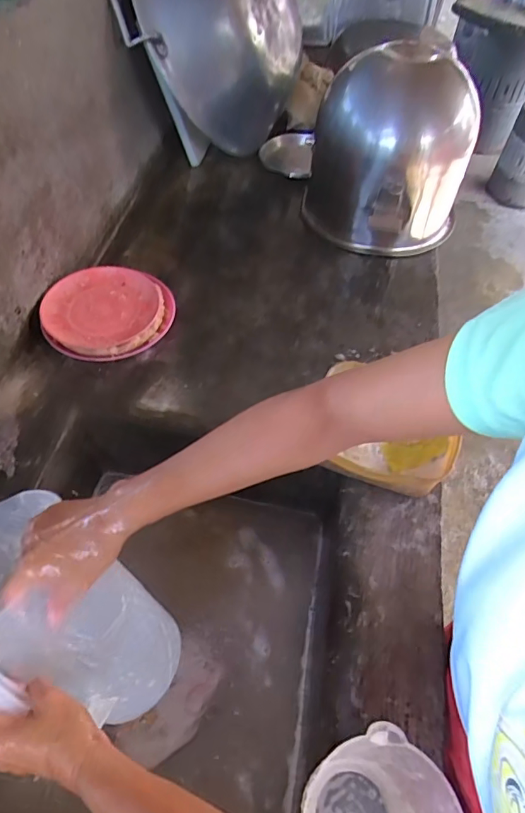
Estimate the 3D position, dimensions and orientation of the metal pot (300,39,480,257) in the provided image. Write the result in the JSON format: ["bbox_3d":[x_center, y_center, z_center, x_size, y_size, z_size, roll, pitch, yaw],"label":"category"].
[{"bbox_3d":[0.267,-0.523,0.989,0.312,0.316,0.290,2,55,-2],"label":"metal pot"}]

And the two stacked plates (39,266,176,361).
[{"bbox_3d":[-0.272,-0.167,0.846,0.221,0.052,0.199,-24,60,-19],"label":"two stacked plates"}]

